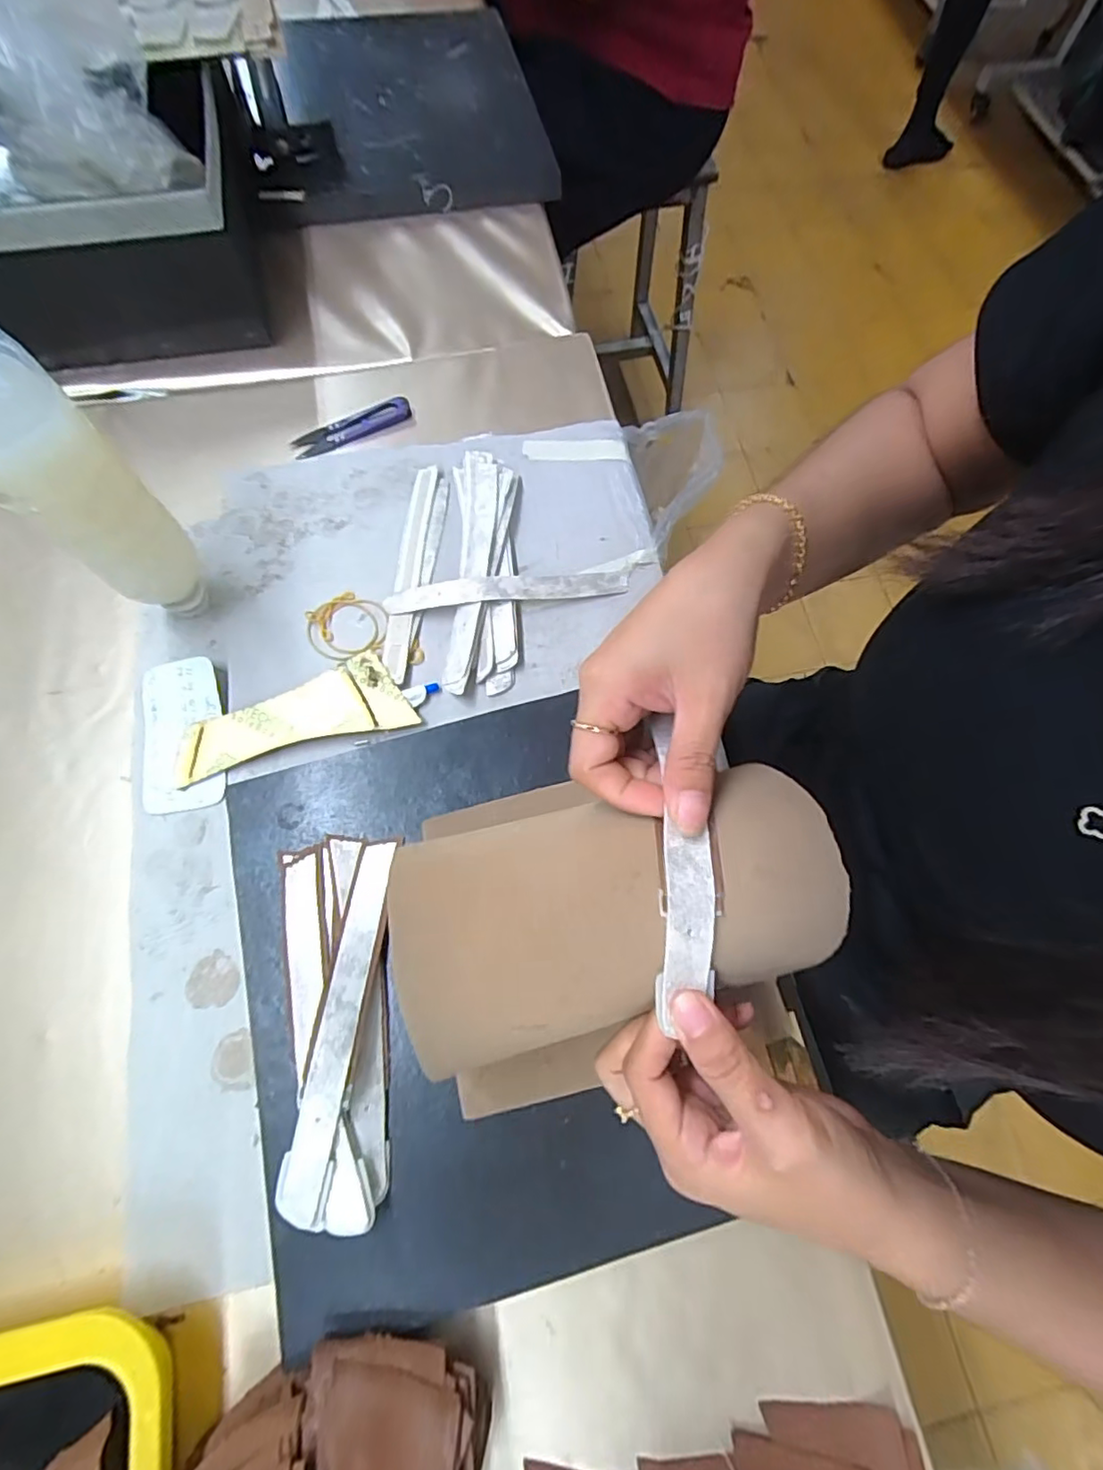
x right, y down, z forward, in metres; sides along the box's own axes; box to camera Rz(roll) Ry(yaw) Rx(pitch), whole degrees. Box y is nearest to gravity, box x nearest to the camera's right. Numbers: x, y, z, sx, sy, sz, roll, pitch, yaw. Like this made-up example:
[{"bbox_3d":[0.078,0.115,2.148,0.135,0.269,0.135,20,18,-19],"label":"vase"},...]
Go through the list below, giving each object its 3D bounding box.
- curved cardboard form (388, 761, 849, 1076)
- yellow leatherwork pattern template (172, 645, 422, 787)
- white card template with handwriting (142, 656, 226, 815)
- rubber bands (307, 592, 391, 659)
[{"bbox_3d":[0.028,0.067,0.235,0.178,0.019,0.084,-11,69,-8],"label":"curved cardboard form"},{"bbox_3d":[-0.179,-0.010,0.399,0.157,0.017,0.056,-18,70,-7],"label":"yellow leatherwork pattern template"},{"bbox_3d":[-0.252,0.000,0.396,0.054,0.004,0.104,-14,77,0],"label":"white card template with handwriting"},{"bbox_3d":[-0.148,-0.079,0.425,0.057,0.013,0.054,0,69,0],"label":"rubber bands"}]

